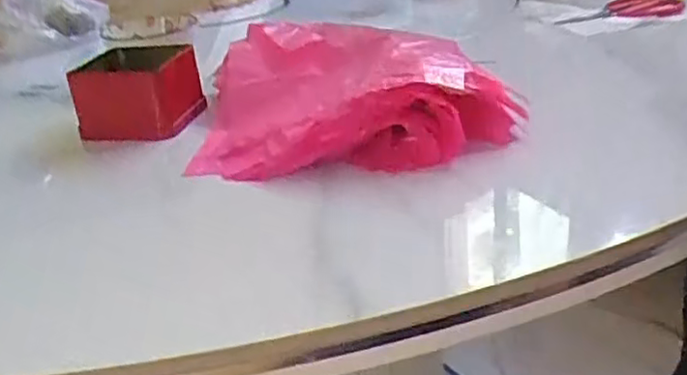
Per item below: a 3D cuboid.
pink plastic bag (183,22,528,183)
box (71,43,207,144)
[{"bbox_3d":[0.009,-0.088,0.583,0.271,0.069,0.202,-2,27,9],"label":"pink plastic bag"},{"bbox_3d":[-0.195,-0.093,0.642,0.096,0.062,0.098,0,27,12],"label":"box"}]

